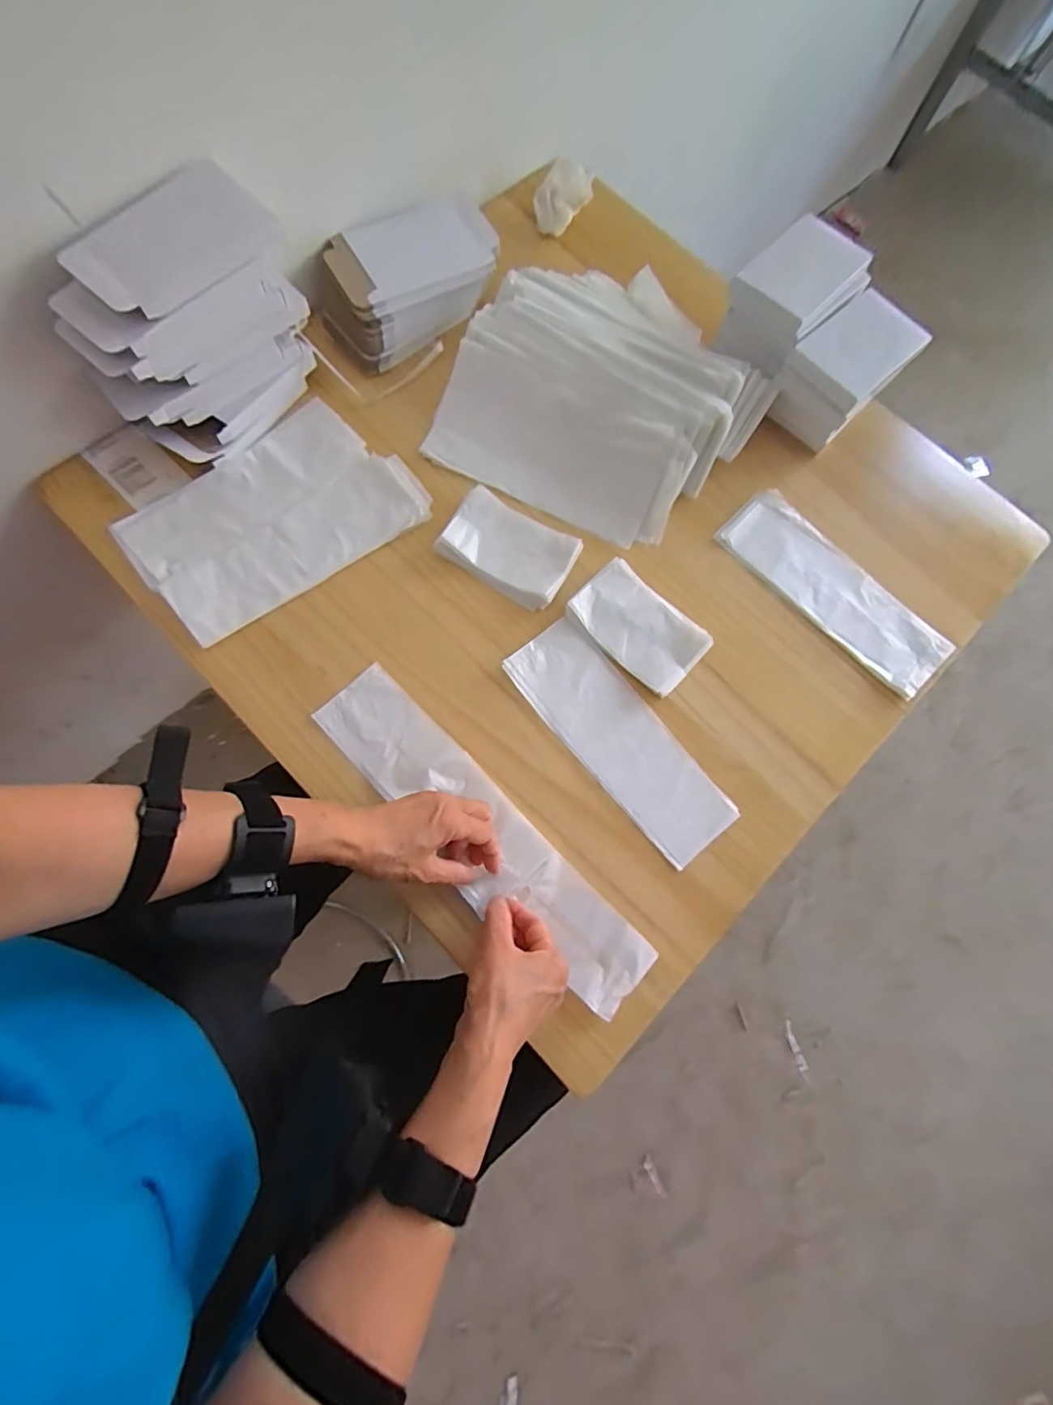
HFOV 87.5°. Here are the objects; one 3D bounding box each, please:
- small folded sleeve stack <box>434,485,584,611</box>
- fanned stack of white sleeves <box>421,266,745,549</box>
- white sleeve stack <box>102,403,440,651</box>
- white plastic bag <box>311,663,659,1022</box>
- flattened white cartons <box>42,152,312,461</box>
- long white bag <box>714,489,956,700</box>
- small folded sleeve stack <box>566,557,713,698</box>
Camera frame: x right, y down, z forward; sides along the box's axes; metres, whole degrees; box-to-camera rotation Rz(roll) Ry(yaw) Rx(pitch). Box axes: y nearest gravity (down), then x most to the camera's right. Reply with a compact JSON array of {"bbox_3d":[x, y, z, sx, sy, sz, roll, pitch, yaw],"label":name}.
[{"bbox_3d":[-0.018,-0.157,0.560,0.130,0.020,0.080,33,75,7],"label":"small folded sleeve stack"},{"bbox_3d":[0.080,-0.348,0.593,0.279,0.075,0.303,25,74,5],"label":"fanned stack of white sleeves"},{"bbox_3d":[-0.254,-0.187,0.560,0.260,0.017,0.177,-41,79,-12],"label":"white sleeve stack"},{"bbox_3d":[-0.043,0.112,0.480,0.358,0.019,0.079,43,77,10],"label":"white plastic bag"},{"bbox_3d":[-0.306,-0.341,0.512,0.097,0.174,0.193,34,75,8],"label":"flattened white cartons"},{"bbox_3d":[0.317,-0.117,0.569,0.083,0.018,0.247,-43,80,-13],"label":"long white bag"},{"bbox_3d":[0.111,-0.075,0.544,0.129,0.024,0.080,42,76,10],"label":"small folded sleeve stack"}]

